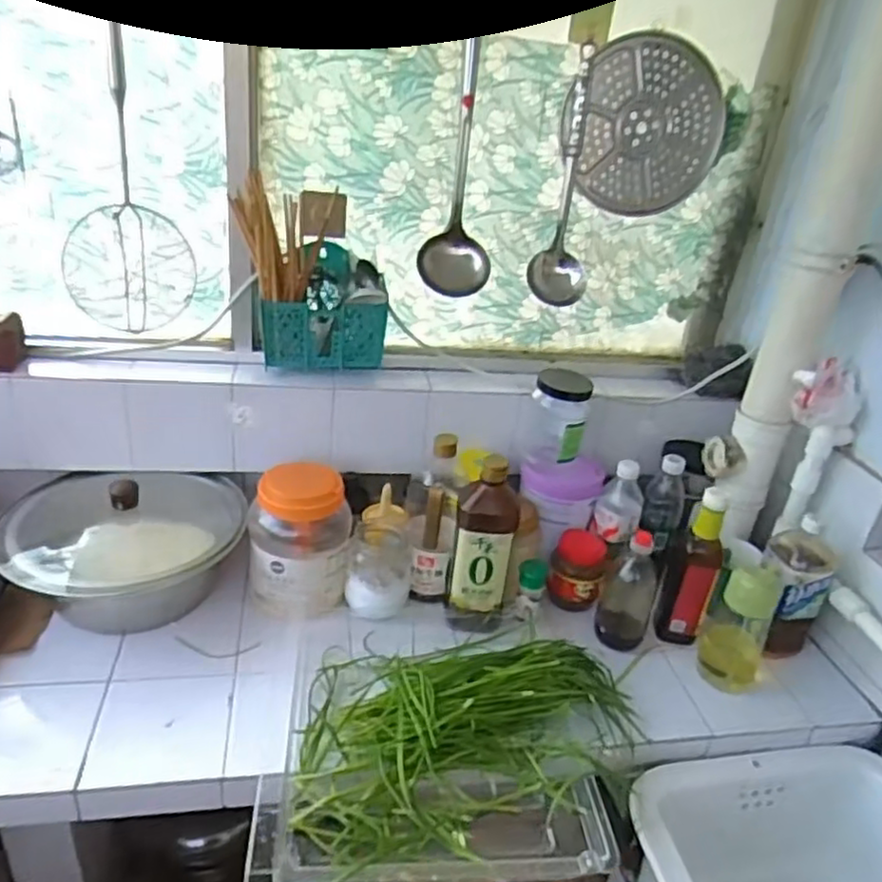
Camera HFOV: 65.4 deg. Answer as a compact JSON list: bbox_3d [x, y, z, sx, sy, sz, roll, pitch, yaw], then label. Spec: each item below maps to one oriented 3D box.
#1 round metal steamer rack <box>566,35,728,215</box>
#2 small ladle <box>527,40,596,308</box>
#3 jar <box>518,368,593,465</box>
[{"bbox_3d":[0.306,-0.472,1.033,0.239,0.228,0.028,1,27,-12],"label":"round metal steamer rack"},{"bbox_3d":[0.200,-0.387,1.032,0.082,0.355,0.071,11,27,7],"label":"small ladle"},{"bbox_3d":[0.186,-0.038,1.091,0.096,0.141,0.096,13,27,12],"label":"jar"}]

